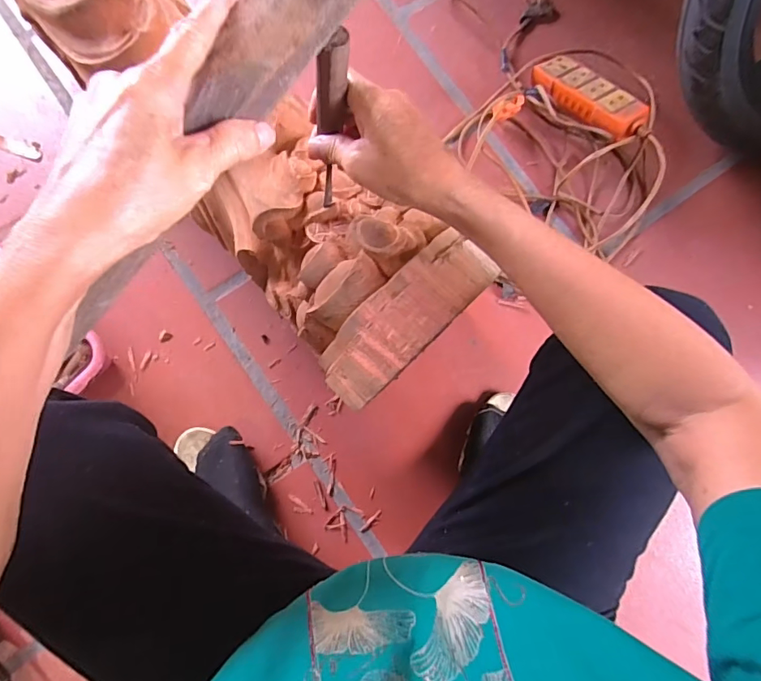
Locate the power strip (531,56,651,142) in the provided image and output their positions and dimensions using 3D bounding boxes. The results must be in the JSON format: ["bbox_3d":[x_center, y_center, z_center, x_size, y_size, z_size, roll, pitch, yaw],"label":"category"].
[{"bbox_3d":[0.312,-0.368,0.712,0.069,0.036,0.196,-35,63,-8],"label":"power strip"}]

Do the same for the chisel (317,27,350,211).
[{"bbox_3d":[-0.040,-0.159,0.371,0.020,0.171,0.012,-8,73,-11],"label":"chisel"}]

